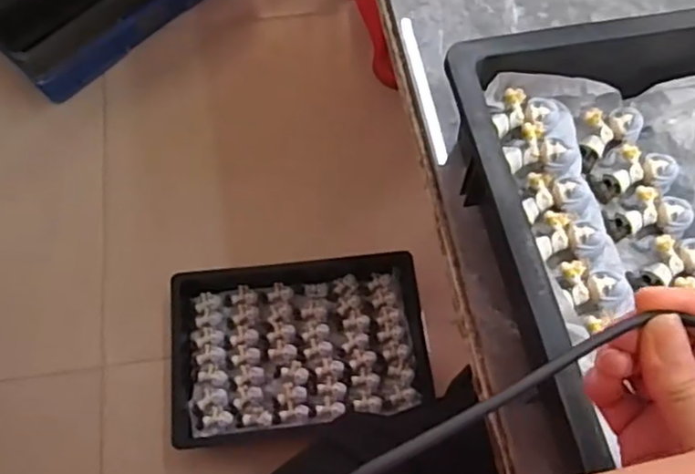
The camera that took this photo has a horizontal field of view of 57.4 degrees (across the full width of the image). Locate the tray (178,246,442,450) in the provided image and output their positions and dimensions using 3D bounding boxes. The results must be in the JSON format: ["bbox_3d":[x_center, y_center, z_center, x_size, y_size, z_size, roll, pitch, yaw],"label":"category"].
[{"bbox_3d":[-0.093,0.209,1.225,0.479,0.062,0.335,-3,66,-3],"label":"tray"}]

